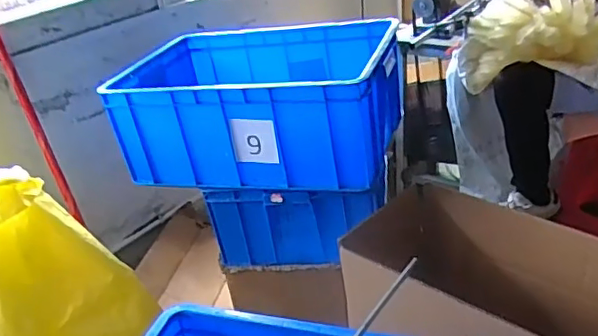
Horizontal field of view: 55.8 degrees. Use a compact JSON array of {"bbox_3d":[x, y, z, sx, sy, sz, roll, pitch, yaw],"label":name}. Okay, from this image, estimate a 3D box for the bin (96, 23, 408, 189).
[{"bbox_3d":[-0.095,-0.163,1.363,0.637,0.253,0.405,6,31,20],"label":"bin"}]

